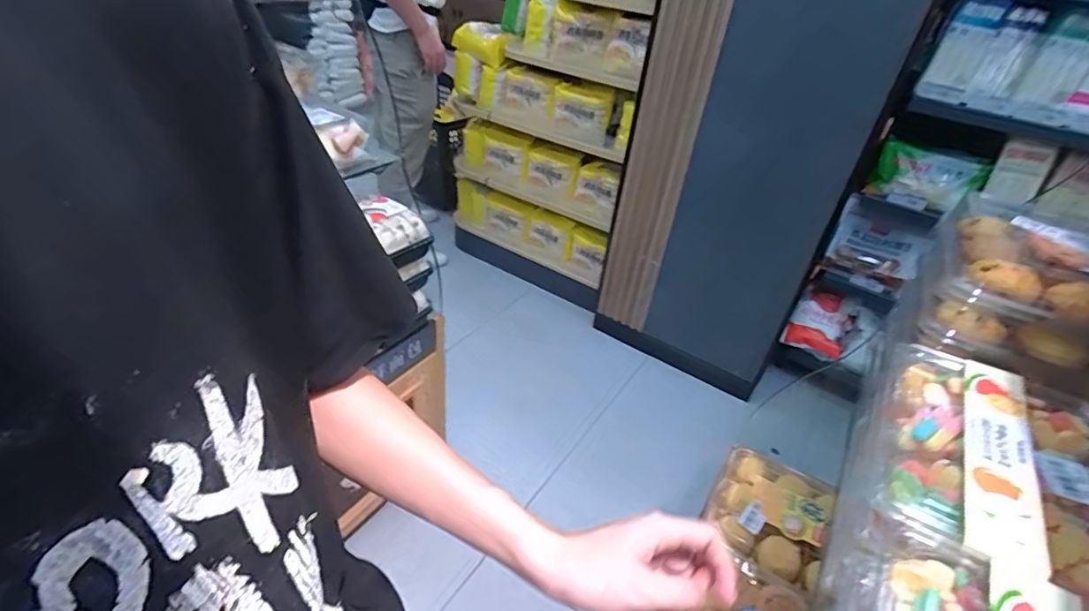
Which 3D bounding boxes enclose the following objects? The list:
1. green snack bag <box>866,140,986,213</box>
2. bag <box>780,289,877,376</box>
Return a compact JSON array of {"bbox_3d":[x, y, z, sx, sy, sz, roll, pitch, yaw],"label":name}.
[{"bbox_3d":[1.060,-0.357,1.467,0.070,0.145,0.248,-25,47,-37],"label":"green snack bag"},{"bbox_3d":[0.962,0.076,1.742,0.251,0.181,0.116,30,41,28],"label":"bag"}]

